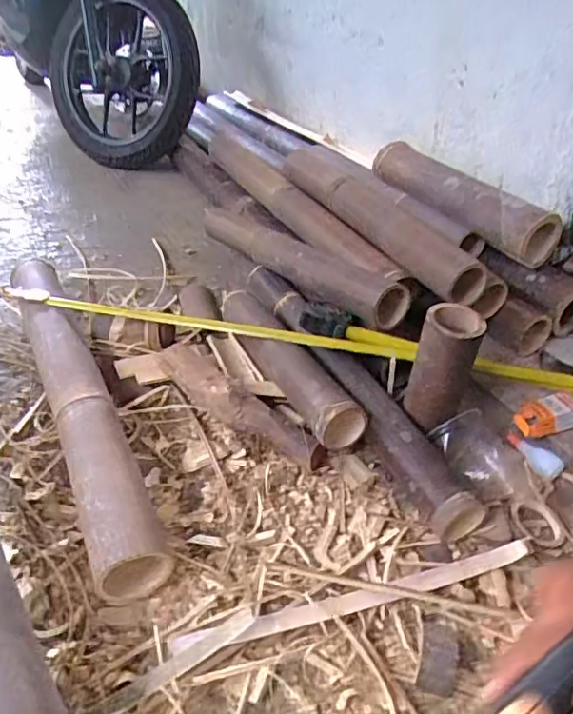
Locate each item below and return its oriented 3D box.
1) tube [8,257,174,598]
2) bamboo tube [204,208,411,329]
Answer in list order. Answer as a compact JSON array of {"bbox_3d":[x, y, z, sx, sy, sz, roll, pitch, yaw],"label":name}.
[{"bbox_3d":[-0.307,0.037,0.786,0.078,0.089,0.695,-18,42,-22],"label":"tube"},{"bbox_3d":[-0.008,-0.186,0.958,0.083,0.091,0.527,-30,48,-33],"label":"bamboo tube"}]

